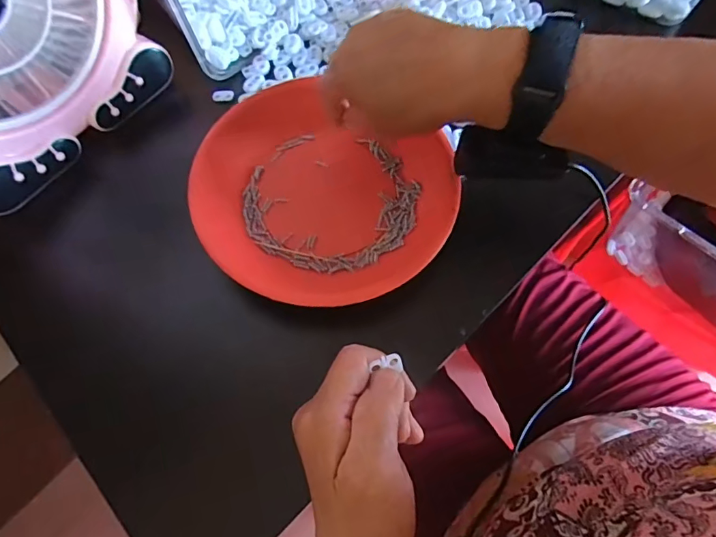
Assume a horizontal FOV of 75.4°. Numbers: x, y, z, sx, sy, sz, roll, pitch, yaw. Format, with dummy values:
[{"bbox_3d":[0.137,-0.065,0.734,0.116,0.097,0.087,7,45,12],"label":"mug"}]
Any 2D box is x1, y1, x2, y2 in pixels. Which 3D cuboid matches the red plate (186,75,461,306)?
[{"bbox_3d":[-0.028,-0.057,0.352,0.186,0.032,0.173,-1,64,2],"label":"red plate"}]

